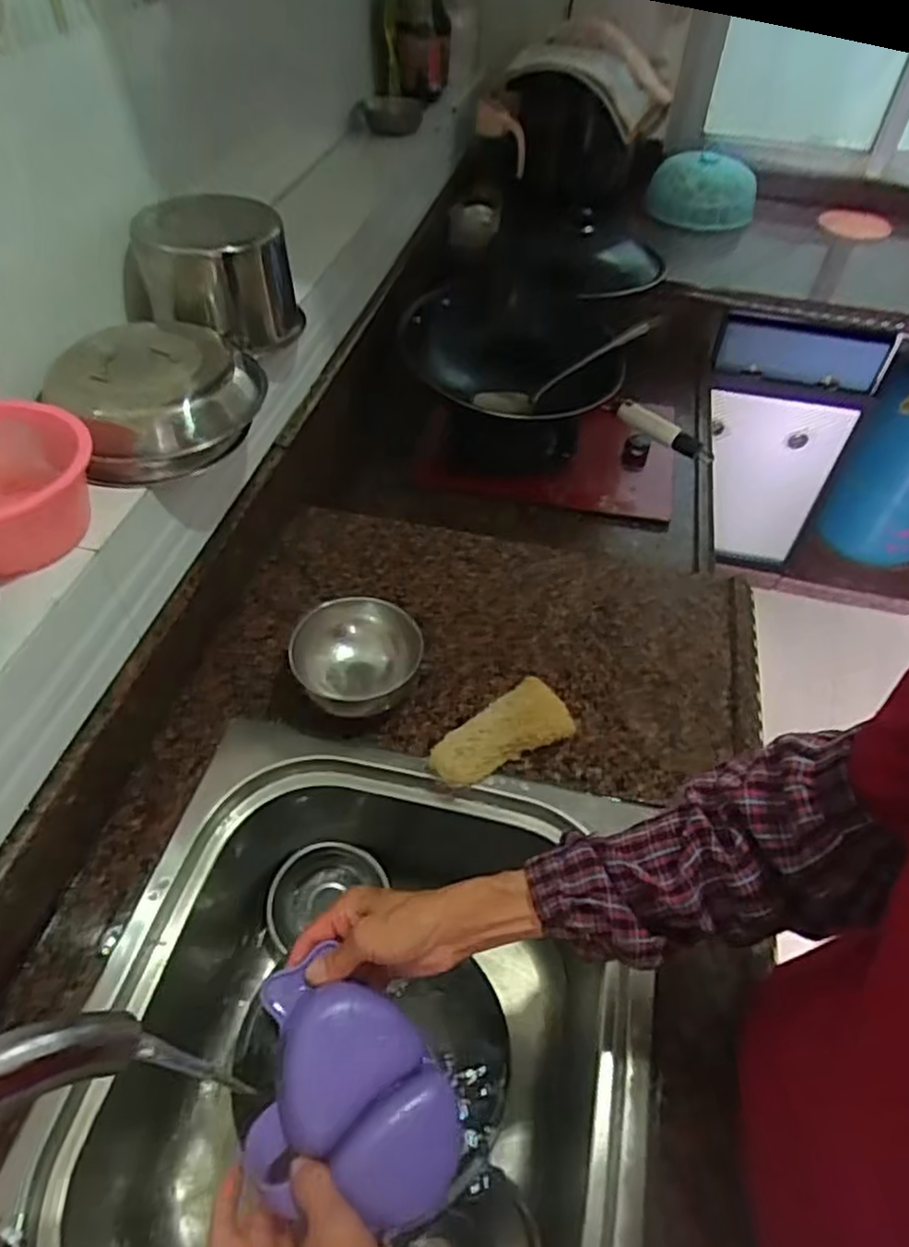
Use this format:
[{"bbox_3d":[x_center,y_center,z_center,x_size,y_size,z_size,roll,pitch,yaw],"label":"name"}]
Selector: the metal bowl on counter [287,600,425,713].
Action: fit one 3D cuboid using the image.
[{"bbox_3d":[-0.096,0.040,0.699,0.123,0.070,0.110,1,49,-1],"label":"metal bowl on counter"}]

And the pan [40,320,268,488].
[{"bbox_3d":[-0.270,-0.219,0.658,0.177,0.072,0.159,-22,53,-19],"label":"pan"}]

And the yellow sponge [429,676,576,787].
[{"bbox_3d":[0.041,0.103,0.674,0.136,0.033,0.061,-19,52,-17],"label":"yellow sponge"}]

